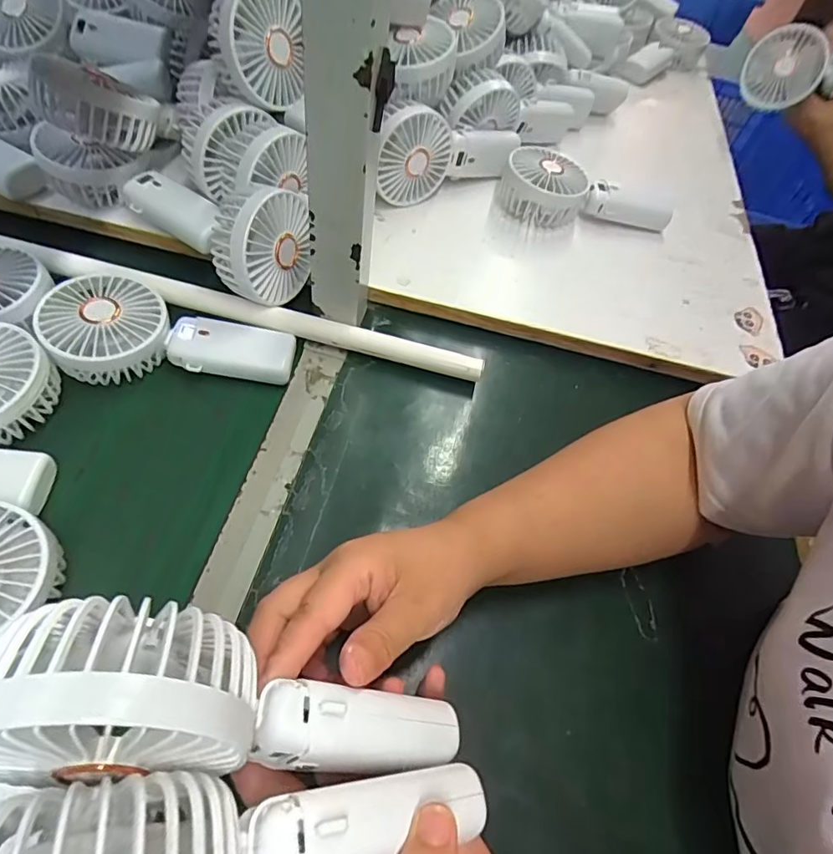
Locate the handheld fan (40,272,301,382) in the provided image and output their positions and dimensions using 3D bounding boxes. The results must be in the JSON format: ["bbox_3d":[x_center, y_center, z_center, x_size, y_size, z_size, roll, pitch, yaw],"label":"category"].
[{"bbox_3d":[-0.193,-0.068,0.417,0.181,0.038,0.086,10,56,-13],"label":"handheld fan"}]

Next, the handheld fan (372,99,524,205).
[{"bbox_3d":[0.033,-0.284,0.532,0.179,0.085,0.044,-22,61,-32],"label":"handheld fan"}]

